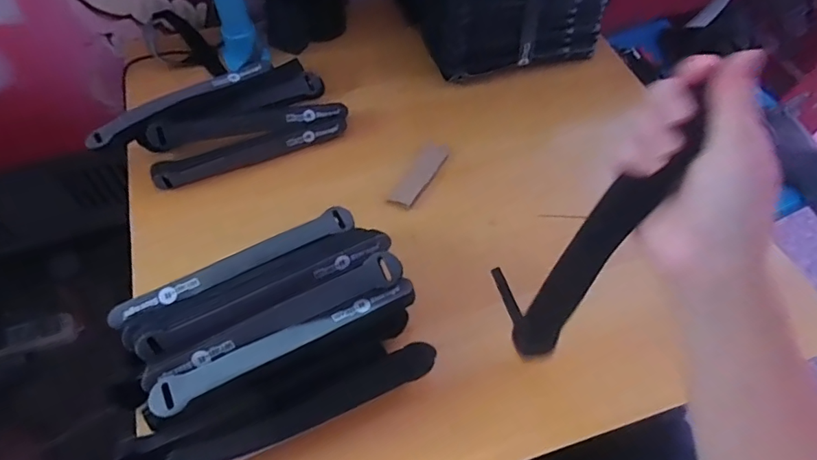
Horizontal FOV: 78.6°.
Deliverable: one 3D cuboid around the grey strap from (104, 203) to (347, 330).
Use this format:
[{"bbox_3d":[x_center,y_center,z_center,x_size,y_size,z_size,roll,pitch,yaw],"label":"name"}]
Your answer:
[{"bbox_3d":[-0.135,0.027,0.399,0.193,0.013,0.025,-26,62,-17],"label":"grey strap"}]

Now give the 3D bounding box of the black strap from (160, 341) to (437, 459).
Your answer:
[{"bbox_3d":[-0.075,0.129,0.362,0.198,0.023,0.028,-20,61,-14],"label":"black strap"}]

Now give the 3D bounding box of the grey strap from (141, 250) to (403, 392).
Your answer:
[{"bbox_3d":[-0.097,0.065,0.371,0.197,0.015,0.024,-24,62,-16],"label":"grey strap"}]

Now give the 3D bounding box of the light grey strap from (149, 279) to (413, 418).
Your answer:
[{"bbox_3d":[-0.087,0.082,0.370,0.196,0.011,0.023,-24,61,-16],"label":"light grey strap"}]

